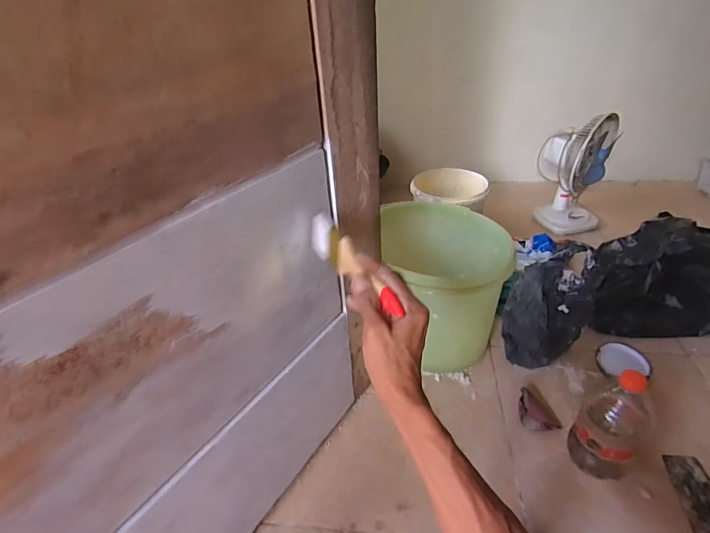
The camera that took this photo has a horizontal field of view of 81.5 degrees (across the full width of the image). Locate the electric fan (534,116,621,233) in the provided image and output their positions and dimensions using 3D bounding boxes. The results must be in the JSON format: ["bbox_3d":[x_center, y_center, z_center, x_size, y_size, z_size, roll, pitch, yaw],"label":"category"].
[{"bbox_3d":[0.658,-0.283,1.248,0.199,0.311,0.209,12,38,22],"label":"electric fan"}]

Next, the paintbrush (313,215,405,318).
[{"bbox_3d":[-0.004,-0.002,0.456,0.009,0.049,0.178,-7,35,-32],"label":"paintbrush"}]

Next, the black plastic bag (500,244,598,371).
[{"bbox_3d":[0.412,0.084,0.865,0.217,0.189,0.115,-23,39,-25],"label":"black plastic bag"}]

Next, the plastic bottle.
[{"bbox_3d":[0.403,0.232,0.636,0.084,0.199,0.083,-28,42,-30],"label":"plastic bottle"}]

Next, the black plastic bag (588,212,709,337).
[{"bbox_3d":[0.691,0.013,0.938,0.286,0.190,0.250,0,35,6],"label":"black plastic bag"}]

